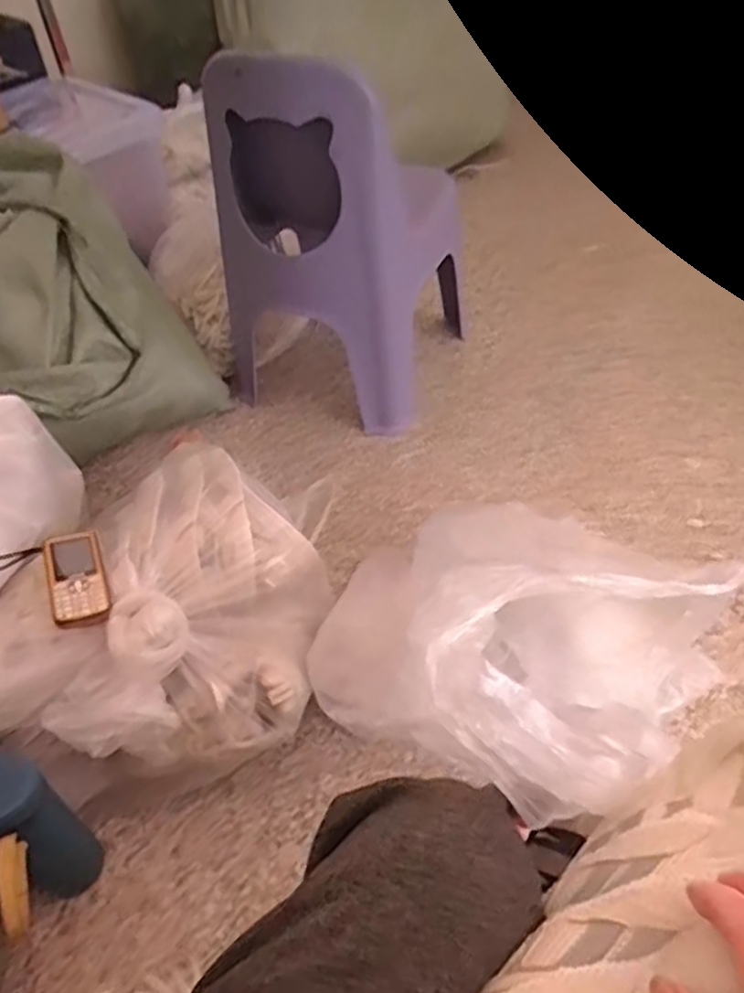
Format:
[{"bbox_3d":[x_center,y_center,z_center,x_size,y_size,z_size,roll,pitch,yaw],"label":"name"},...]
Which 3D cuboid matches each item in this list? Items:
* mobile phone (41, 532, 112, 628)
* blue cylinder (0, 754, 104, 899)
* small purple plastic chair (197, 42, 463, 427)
[{"bbox_3d":[-0.306,0.080,0.732,0.055,0.015,0.112,-11,49,-22],"label":"mobile phone"},{"bbox_3d":[-0.332,0.339,0.713,0.062,0.223,0.064,-2,46,2],"label":"blue cylinder"},{"bbox_3d":[-0.048,-0.436,1.171,0.328,0.552,0.335,14,49,17],"label":"small purple plastic chair"}]

